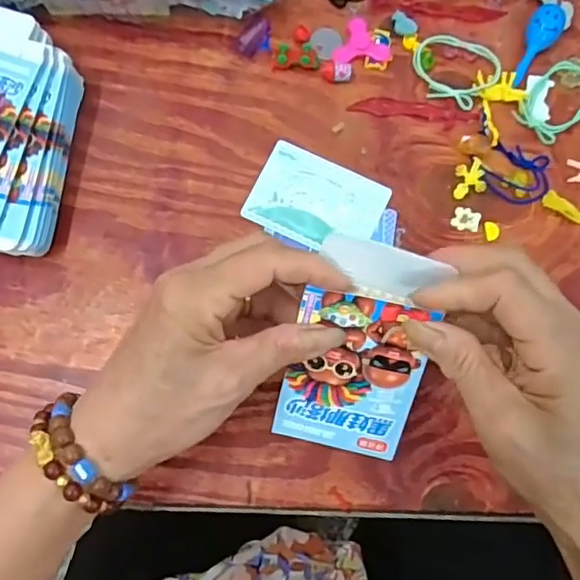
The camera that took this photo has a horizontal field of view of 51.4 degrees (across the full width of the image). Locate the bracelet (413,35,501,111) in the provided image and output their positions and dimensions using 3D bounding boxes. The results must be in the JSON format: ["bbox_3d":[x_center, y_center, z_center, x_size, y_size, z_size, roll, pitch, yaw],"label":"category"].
[{"bbox_3d":[0.116,-0.155,0.426,0.061,0.011,0.045,21,80,4],"label":"bracelet"}]

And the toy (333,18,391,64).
[{"bbox_3d":[0.054,-0.174,0.431,0.036,0.004,0.036,22,80,4],"label":"toy"}]

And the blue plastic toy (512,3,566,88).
[{"bbox_3d":[0.175,-0.172,0.431,0.024,0.018,0.060,26,96,5],"label":"blue plastic toy"}]

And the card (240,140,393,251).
[{"bbox_3d":[0.018,-0.061,0.410,0.086,0.004,0.061,24,80,5],"label":"card"}]

